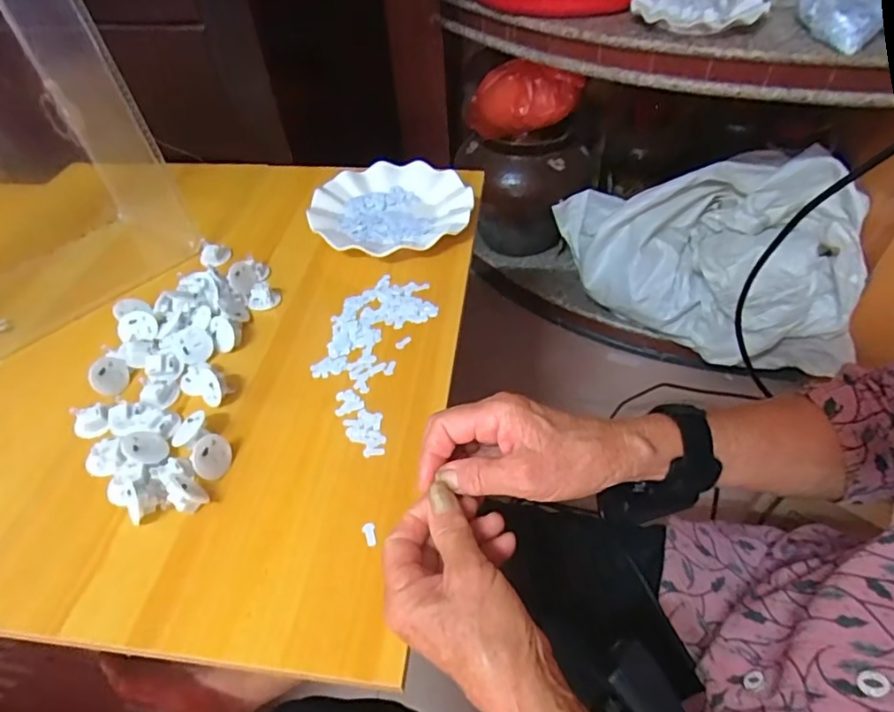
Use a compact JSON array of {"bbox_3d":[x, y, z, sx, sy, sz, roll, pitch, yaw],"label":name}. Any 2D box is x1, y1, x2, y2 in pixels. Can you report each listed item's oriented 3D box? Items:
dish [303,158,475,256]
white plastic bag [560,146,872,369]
[{"bbox_3d":[-0.064,-0.173,0.647,0.179,0.022,0.171,-1,47,2],"label":"dish"},{"bbox_3d":[0.462,-0.190,1.026,0.479,0.254,0.325,3,47,7],"label":"white plastic bag"}]

